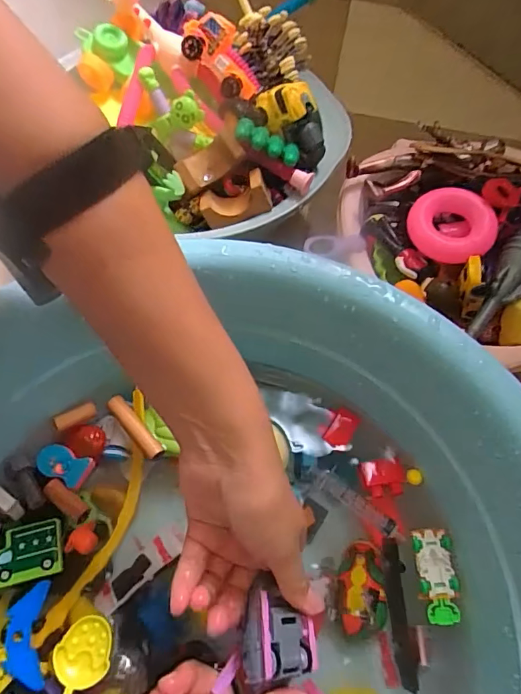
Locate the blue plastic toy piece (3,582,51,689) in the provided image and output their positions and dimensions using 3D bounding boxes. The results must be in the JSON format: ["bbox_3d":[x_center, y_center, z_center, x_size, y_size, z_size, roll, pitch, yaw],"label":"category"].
[{"bbox_3d":[-0.152,0.188,0.293,0.023,0.009,0.059,-9,64,-7],"label":"blue plastic toy piece"}]

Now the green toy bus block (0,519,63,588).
[{"bbox_3d":[-0.162,0.142,0.309,0.048,0.004,0.036,-12,64,-8],"label":"green toy bus block"}]

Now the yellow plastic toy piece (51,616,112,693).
[{"bbox_3d":[-0.112,0.194,0.285,0.034,0.014,0.037,1,63,-2],"label":"yellow plastic toy piece"}]

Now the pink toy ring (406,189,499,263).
[{"bbox_3d":[0.173,-0.108,0.409,0.073,0.024,0.066,37,84,18],"label":"pink toy ring"}]

